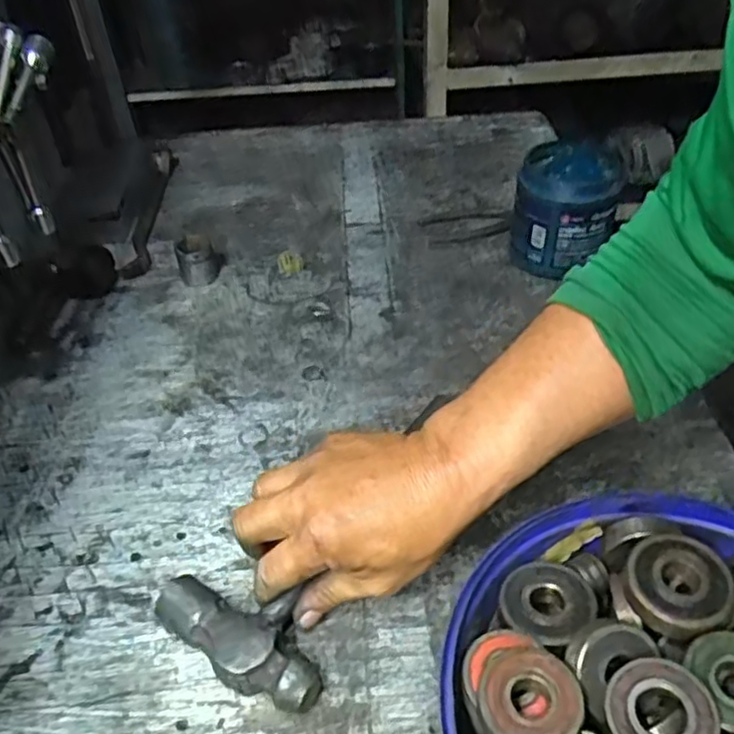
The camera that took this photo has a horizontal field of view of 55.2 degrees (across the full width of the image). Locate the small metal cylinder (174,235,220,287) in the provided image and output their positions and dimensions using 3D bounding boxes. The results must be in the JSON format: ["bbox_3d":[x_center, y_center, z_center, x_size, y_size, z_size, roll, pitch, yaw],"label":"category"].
[{"bbox_3d":[-0.167,-0.107,0.689,0.037,0.042,0.041,-15,45,-13],"label":"small metal cylinder"}]

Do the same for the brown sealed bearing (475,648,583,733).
[{"bbox_3d":[0.072,0.149,0.313,0.044,0.011,0.043,-2,42,2],"label":"brown sealed bearing"}]

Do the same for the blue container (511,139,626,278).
[{"bbox_3d":[0.190,-0.149,0.672,0.094,0.099,0.111,7,44,10],"label":"blue container"}]

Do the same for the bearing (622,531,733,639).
[{"bbox_3d":[0.157,0.113,0.355,0.053,0.025,0.053,-29,48,-25],"label":"bearing"}]

